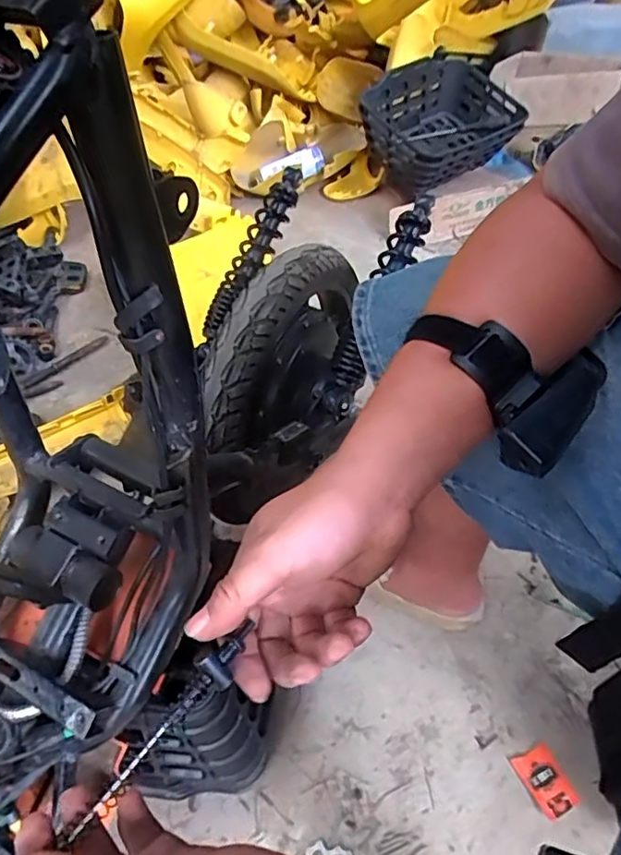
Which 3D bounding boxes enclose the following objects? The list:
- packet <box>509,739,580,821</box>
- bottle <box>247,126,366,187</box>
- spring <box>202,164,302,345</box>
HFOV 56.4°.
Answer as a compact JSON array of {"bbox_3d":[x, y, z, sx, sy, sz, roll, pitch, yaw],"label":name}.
[{"bbox_3d":[0.282,0.425,0.697,0.050,0.005,0.073,-19,56,-15],"label":"packet"},{"bbox_3d":[0.007,-0.661,1.435,0.329,0.069,0.085,-27,57,-21],"label":"bottle"},{"bbox_3d":[-0.077,-0.234,0.771,0.040,0.040,0.260,24,78,15],"label":"spring"}]

